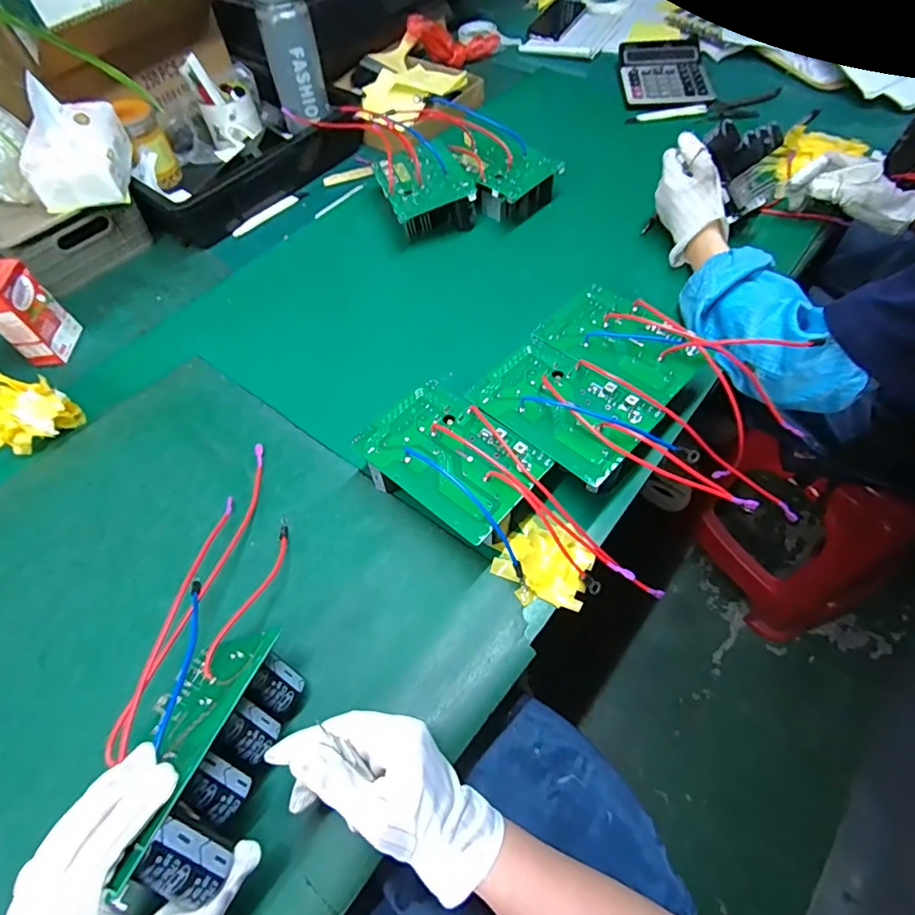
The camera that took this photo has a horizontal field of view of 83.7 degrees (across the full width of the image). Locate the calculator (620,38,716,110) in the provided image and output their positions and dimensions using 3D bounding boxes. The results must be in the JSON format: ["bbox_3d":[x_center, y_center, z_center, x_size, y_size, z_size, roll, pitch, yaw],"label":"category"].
[{"bbox_3d":[0.370,-0.696,0.920,0.145,0.019,0.239,3,59,6],"label":"calculator"}]

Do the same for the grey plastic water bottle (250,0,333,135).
[{"bbox_3d":[-0.241,-0.590,0.746,0.078,0.213,0.068,-19,59,-7],"label":"grey plastic water bottle"}]

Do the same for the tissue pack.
[{"bbox_3d":[-0.488,-0.397,0.642,0.105,0.102,0.125,-17,59,-6],"label":"tissue pack"}]

